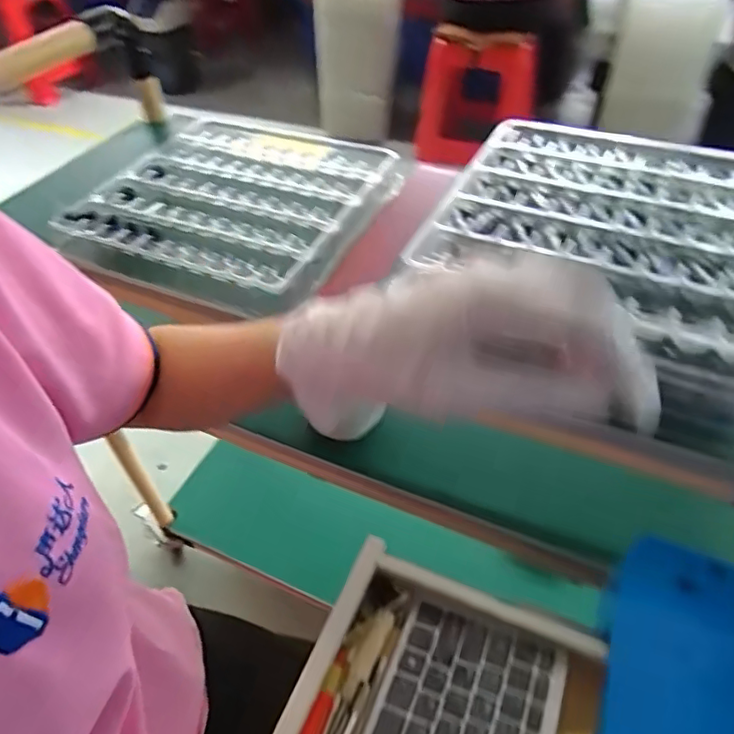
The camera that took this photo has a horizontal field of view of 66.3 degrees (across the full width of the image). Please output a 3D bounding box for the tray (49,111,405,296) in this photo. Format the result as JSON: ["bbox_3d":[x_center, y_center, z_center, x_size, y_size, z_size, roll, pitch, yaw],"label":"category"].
[{"bbox_3d":[-0.124,-0.181,0.561,0.276,0.021,0.268,15,49,17],"label":"tray"}]

